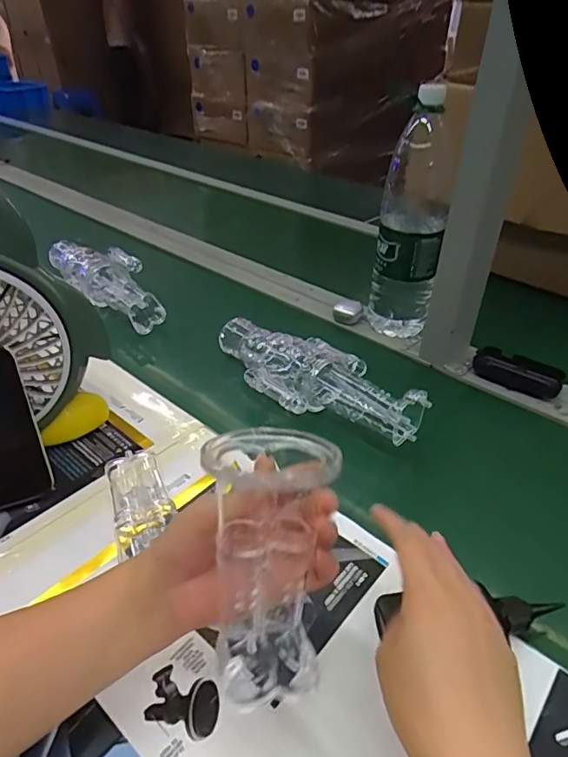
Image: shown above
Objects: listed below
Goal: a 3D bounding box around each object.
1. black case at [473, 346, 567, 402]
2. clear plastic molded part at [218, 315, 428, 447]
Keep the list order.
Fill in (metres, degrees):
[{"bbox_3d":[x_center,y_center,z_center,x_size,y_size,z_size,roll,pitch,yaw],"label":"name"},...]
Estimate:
[{"bbox_3d":[0.310,-0.011,0.672,0.107,0.026,0.053,19,39,22],"label":"black case"},{"bbox_3d":[0.034,-0.008,0.619,0.289,0.070,0.109,23,41,27],"label":"clear plastic molded part"}]

